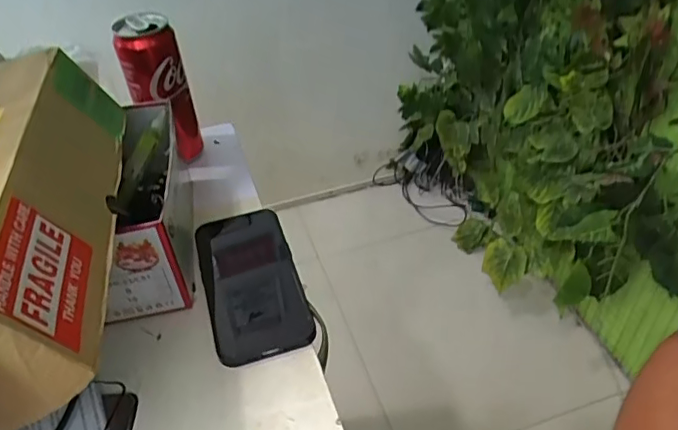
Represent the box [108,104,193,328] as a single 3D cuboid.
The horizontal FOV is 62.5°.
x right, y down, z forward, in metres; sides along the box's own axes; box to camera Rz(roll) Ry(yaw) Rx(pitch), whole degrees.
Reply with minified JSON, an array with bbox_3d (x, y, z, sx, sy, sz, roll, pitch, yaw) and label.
[{"bbox_3d":[-0.163,-0.012,0.484,0.068,0.089,0.190,-7,42,-3],"label":"box"}]

